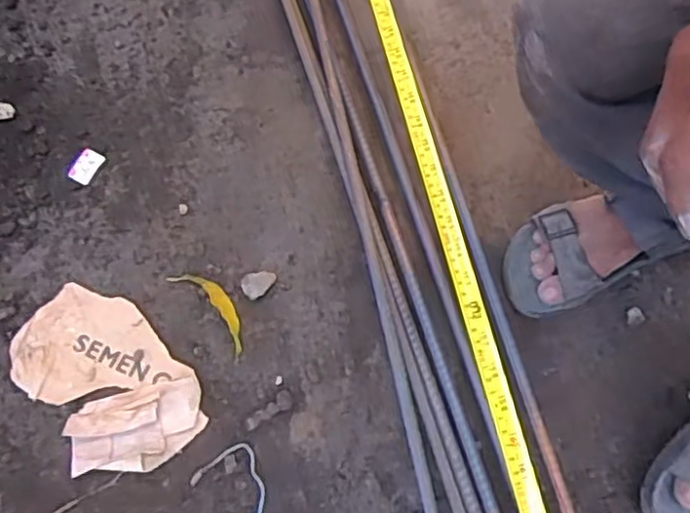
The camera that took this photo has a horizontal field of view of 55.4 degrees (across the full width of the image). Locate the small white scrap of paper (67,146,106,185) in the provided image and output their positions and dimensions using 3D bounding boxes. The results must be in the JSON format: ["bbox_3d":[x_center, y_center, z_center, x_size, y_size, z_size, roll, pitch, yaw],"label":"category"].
[{"bbox_3d":[-0.327,-0.114,0.831,0.031,0.006,0.045,27,76,8],"label":"small white scrap of paper"}]

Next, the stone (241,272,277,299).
[{"bbox_3d":[-0.101,0.034,0.769,0.041,0.020,0.029,-10,74,-3],"label":"stone"}]

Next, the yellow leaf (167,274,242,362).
[{"bbox_3d":[-0.153,0.058,0.768,0.040,0.010,0.125,-40,78,-10],"label":"yellow leaf"}]

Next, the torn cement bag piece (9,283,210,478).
[{"bbox_3d":[-0.265,0.134,0.728,0.147,0.038,0.230,-39,77,-10],"label":"torn cement bag piece"}]

